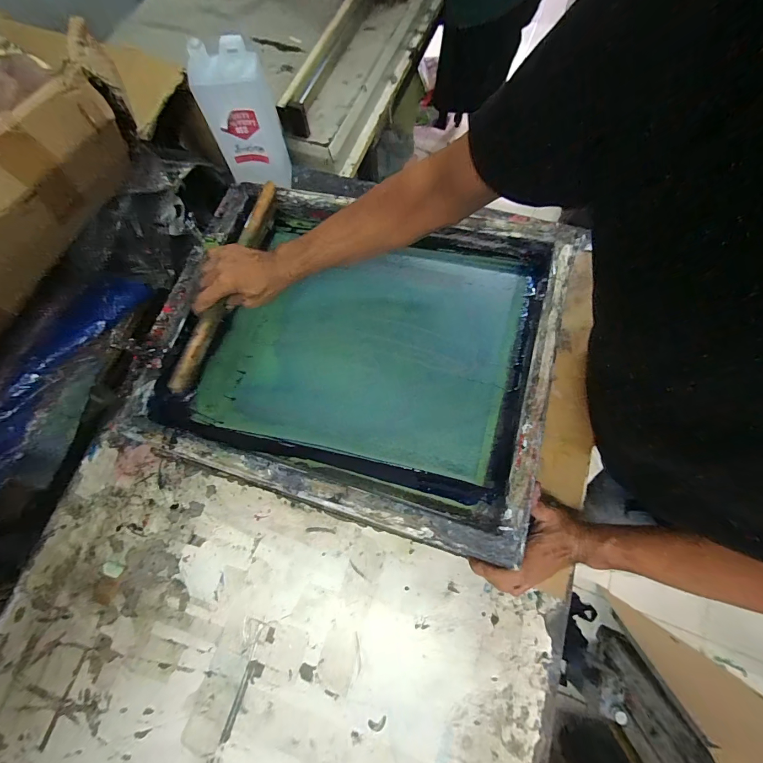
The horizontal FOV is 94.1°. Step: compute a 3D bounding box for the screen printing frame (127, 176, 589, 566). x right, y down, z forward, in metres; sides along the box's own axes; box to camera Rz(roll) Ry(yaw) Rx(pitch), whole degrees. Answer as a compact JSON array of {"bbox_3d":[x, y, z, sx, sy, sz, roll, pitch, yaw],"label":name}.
[{"bbox_3d":[-0.039,-0.080,0.518,0.542,0.050,0.471,15,75,11],"label":"screen printing frame"}]

